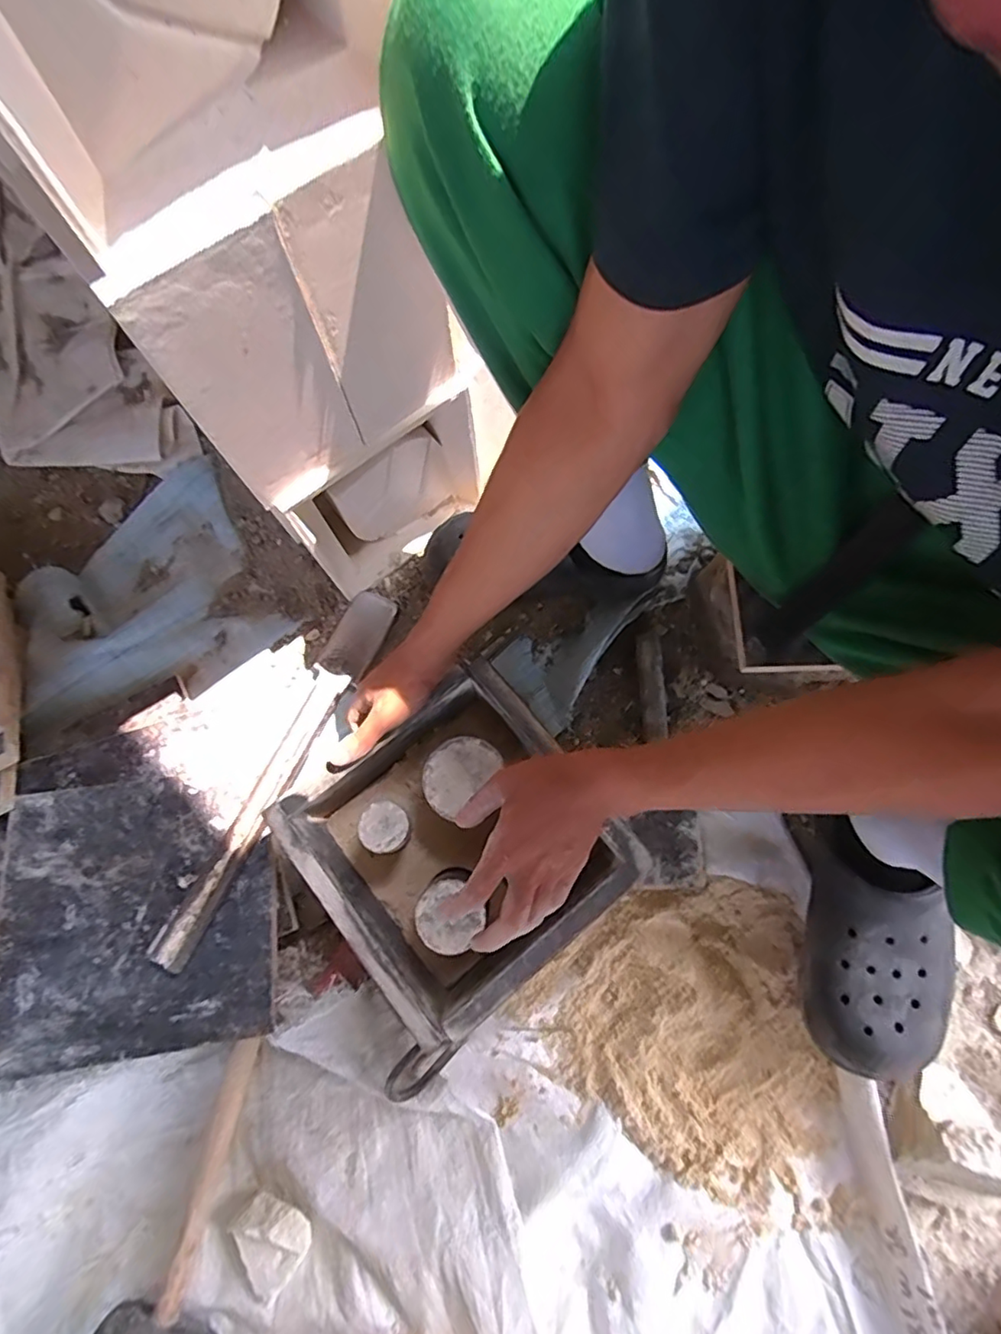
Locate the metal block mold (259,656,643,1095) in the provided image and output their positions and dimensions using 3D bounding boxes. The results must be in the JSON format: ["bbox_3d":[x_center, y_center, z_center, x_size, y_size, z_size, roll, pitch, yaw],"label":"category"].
[{"bbox_3d":[-0.046,0.178,0.530,0.271,0.099,0.245,-37,76,-10],"label":"metal block mold"}]

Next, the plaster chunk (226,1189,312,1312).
[{"bbox_3d":[-0.204,0.508,0.512,0.063,0.029,0.067,0,73,1],"label":"plaster chunk"}]

